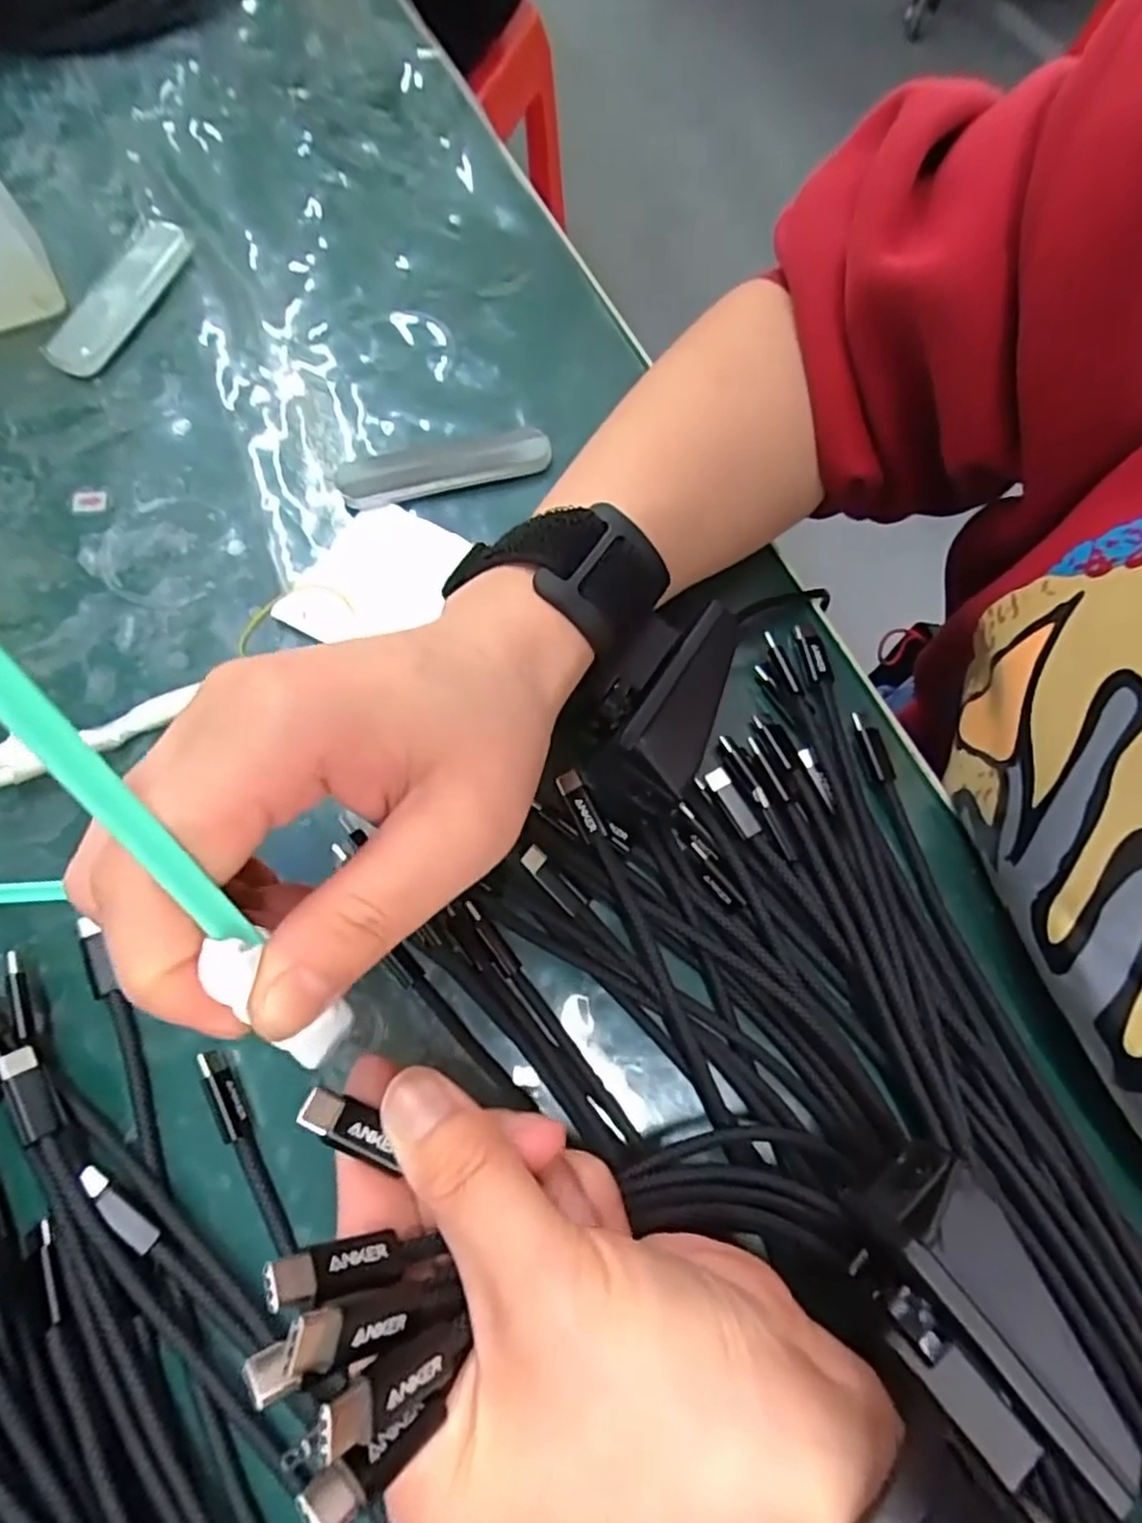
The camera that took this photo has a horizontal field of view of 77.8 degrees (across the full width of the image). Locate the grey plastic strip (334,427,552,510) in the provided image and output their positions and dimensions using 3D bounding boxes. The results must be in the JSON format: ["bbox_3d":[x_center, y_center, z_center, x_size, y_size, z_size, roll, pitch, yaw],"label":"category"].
[{"bbox_3d":[-0.050,-0.119,0.287,0.085,0.008,0.019,-16,71,-8],"label":"grey plastic strip"}]

